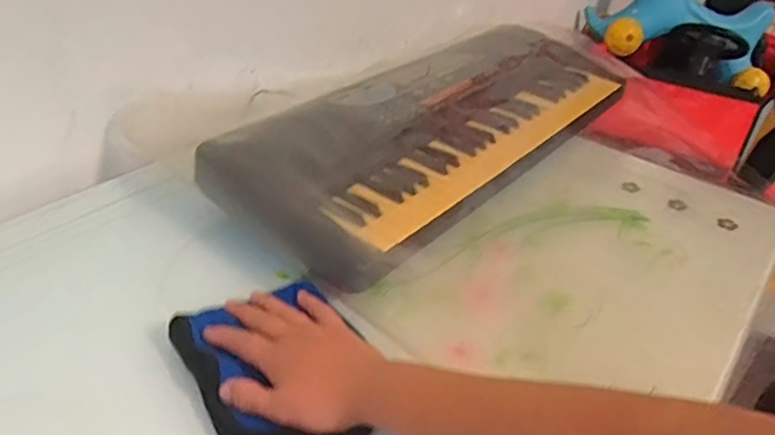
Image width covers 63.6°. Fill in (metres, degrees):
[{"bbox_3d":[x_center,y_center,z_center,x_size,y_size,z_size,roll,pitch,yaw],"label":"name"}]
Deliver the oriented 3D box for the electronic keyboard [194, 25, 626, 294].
[{"bbox_3d":[0.096,-0.140,0.877,0.242,0.082,0.720,30,42,26],"label":"electronic keyboard"}]

